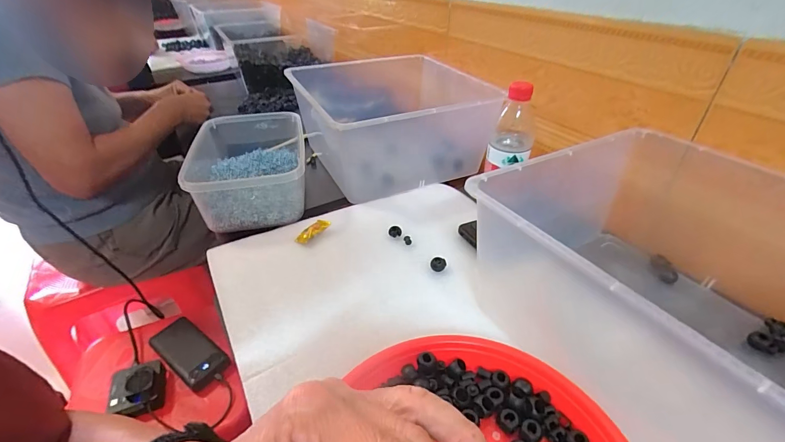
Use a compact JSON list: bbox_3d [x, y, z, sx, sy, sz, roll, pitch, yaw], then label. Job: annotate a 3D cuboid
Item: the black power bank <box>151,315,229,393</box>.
[{"bbox_3d":[-0.372,0.235,0.670,0.172,0.015,0.071,23,43,29],"label":"black power bank"}]

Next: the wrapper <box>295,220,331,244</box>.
[{"bbox_3d":[-0.111,0.014,0.510,0.052,0.009,0.019,-35,46,-17],"label":"wrapper"}]

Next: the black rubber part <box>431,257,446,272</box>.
[{"bbox_3d":[0.057,0.053,0.455,0.018,0.011,0.015,9,38,14],"label":"black rubber part"}]

